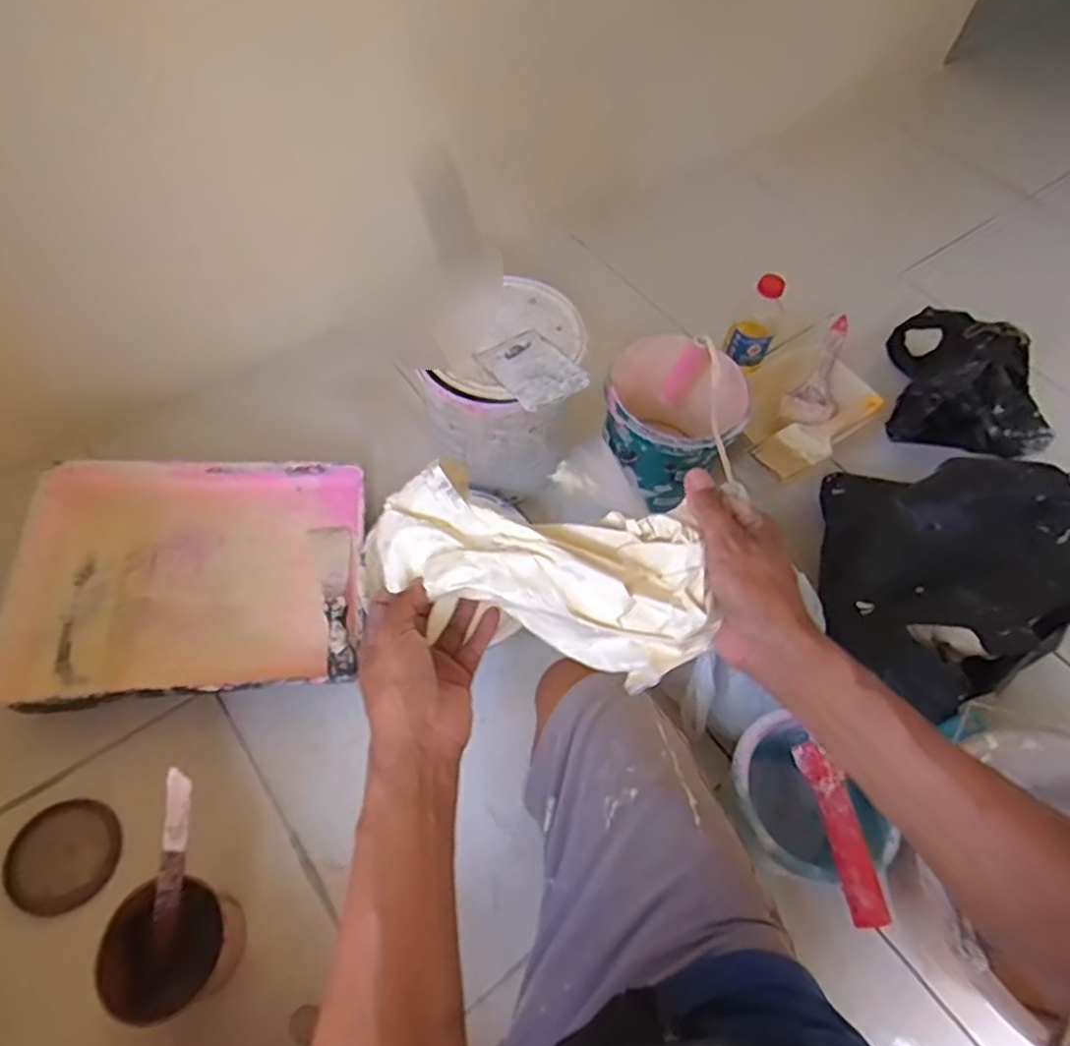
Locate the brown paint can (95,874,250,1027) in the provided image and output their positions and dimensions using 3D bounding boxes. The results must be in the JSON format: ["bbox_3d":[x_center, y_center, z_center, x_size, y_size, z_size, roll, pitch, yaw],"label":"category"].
[{"bbox_3d":[-0.308,0.360,0.584,0.092,0.075,0.096,1,58,-2],"label":"brown paint can"}]

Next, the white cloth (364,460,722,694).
[{"bbox_3d":[-0.002,0.030,0.437,0.223,0.057,0.091,15,59,14],"label":"white cloth"}]

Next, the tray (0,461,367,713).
[{"bbox_3d":[-0.384,0.064,0.771,0.375,0.071,0.283,-5,59,-5],"label":"tray"}]

